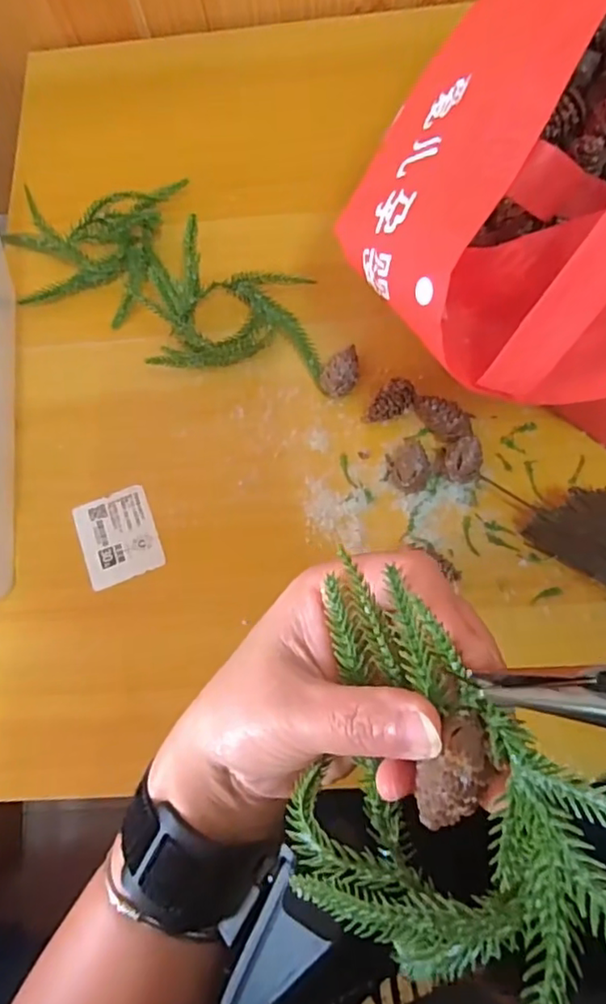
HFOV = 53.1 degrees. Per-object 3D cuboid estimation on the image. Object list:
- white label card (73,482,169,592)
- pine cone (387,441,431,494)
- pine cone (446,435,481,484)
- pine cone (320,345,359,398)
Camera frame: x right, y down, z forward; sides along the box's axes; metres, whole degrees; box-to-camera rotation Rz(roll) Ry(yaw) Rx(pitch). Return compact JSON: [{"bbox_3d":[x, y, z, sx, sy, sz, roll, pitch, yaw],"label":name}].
[{"bbox_3d":[-0.119,0.022,0.391,0.048,0.004,0.058,-22,72,-2],"label":"white label card"},{"bbox_3d":[0.067,-0.023,0.377,0.023,0.023,0.037,-6,72,3],"label":"pine cone"},{"bbox_3d":[0.099,-0.025,0.376,0.022,0.020,0.031,5,72,3],"label":"pine cone"},{"bbox_3d":[0.025,-0.084,0.401,0.022,0.024,0.039,15,74,10],"label":"pine cone"}]

